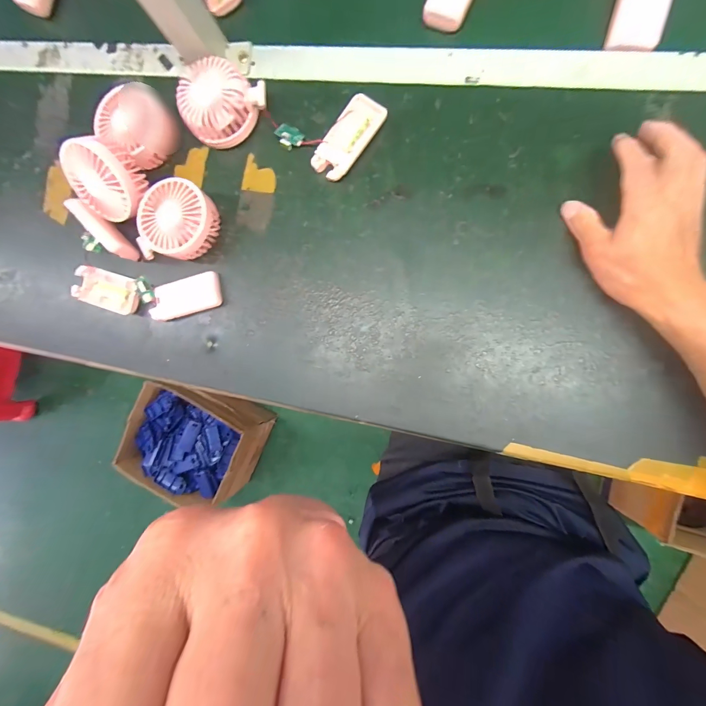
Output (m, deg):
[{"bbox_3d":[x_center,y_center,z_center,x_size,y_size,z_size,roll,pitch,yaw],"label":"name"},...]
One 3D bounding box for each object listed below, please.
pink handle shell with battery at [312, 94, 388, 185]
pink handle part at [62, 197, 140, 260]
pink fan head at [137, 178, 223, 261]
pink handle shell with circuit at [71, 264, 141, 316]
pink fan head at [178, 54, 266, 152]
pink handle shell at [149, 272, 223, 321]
[{"bbox_3d":[-0.006,-0.250,0.378,0.048,0.010,0.098,38,95,9],"label":"pink handle shell with battery"},{"bbox_3d":[-0.312,-0.153,0.401,0.019,0.029,0.095,-43,106,6],"label":"pink handle part"},{"bbox_3d":[-0.214,-0.160,0.395,0.093,0.045,0.089,6,89,10],"label":"pink fan head"},{"bbox_3d":[-0.320,-0.082,0.421,0.096,0.015,0.048,17,91,10],"label":"pink handle shell with circuit"},{"bbox_3d":[-0.159,-0.302,0.388,0.099,0.050,0.088,-39,83,6],"label":"pink fan head"},{"bbox_3d":[-0.210,-0.069,0.403,0.091,0.009,0.043,-16,100,3],"label":"pink handle shell"}]

